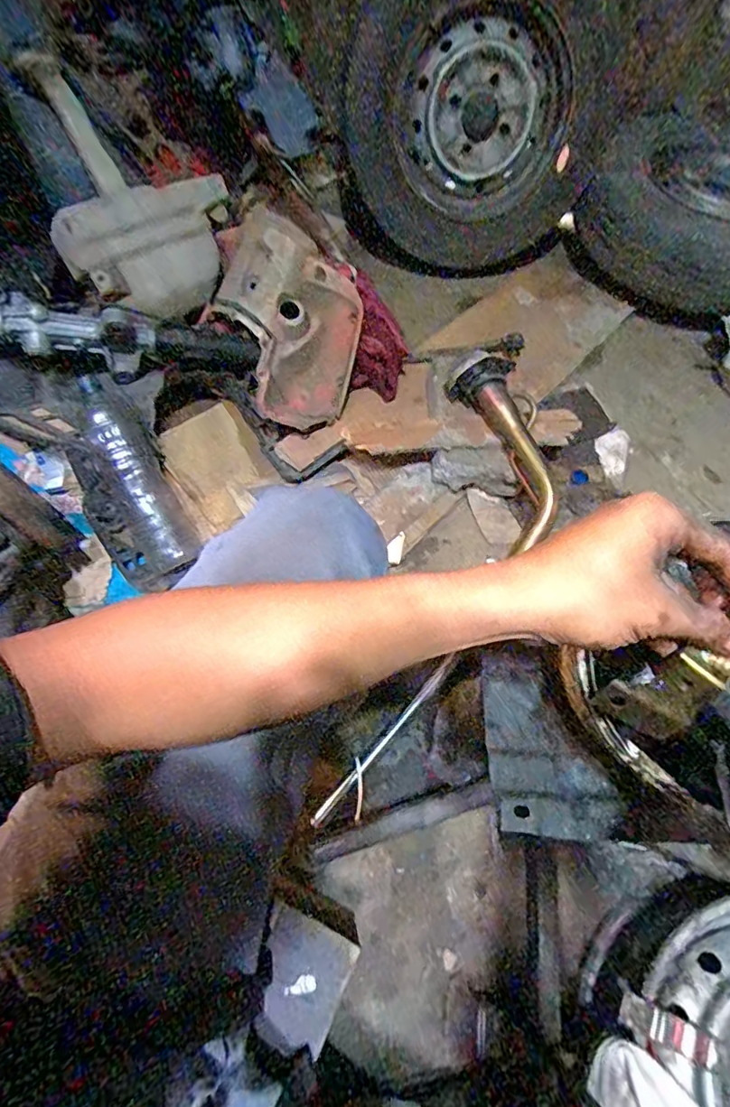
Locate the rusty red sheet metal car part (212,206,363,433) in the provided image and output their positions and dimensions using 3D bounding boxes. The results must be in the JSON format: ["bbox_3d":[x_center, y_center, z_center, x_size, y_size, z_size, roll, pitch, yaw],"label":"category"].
[{"bbox_3d":[-0.121,-0.403,0.924,0.221,0.343,0.058,-23,21,-3],"label":"rusty red sheet metal car part"}]

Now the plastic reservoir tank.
[{"bbox_3d":[-0.344,-0.535,0.803,0.276,0.285,0.187,-20,65,-12],"label":"plastic reservoir tank"}]

